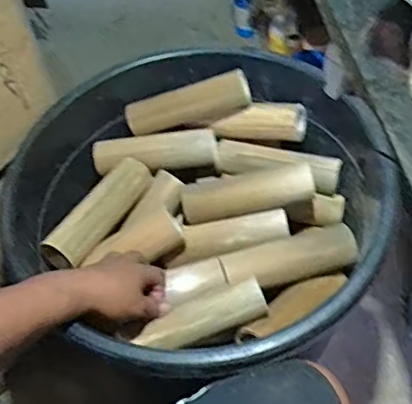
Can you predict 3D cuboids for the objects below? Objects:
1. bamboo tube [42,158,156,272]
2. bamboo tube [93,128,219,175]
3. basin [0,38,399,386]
[{"bbox_3d":[-0.141,0.009,0.769,0.057,0.044,0.190,28,60,21],"label":"bamboo tube"},{"bbox_3d":[-0.076,-0.072,0.859,0.183,0.045,0.050,-8,54,-3],"label":"bamboo tube"},{"bbox_3d":[-0.004,-0.001,0.749,0.465,0.148,0.459,-1,54,2],"label":"basin"}]

